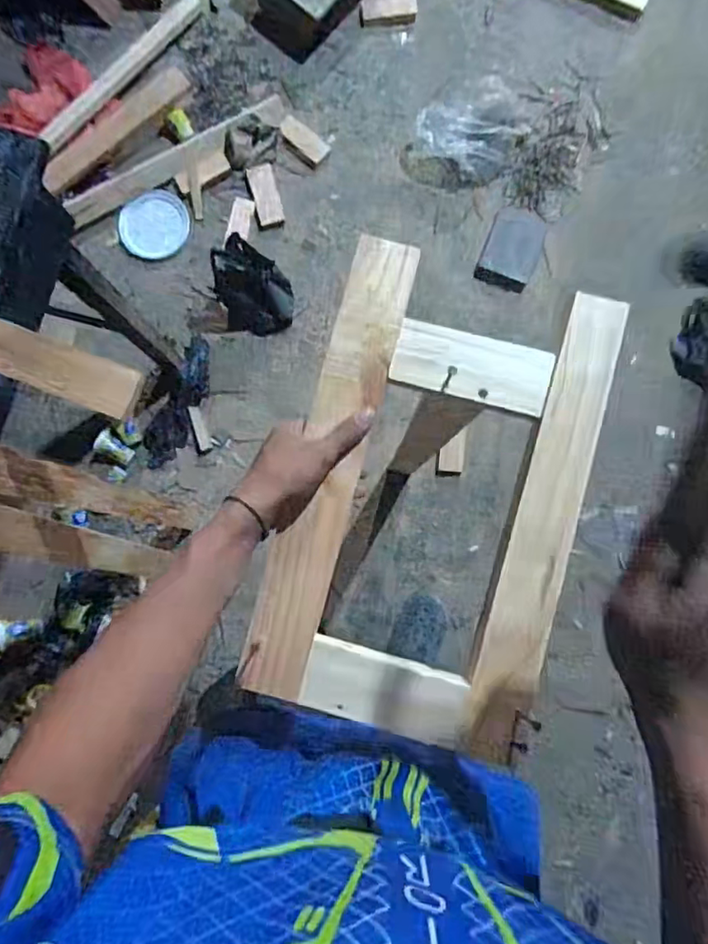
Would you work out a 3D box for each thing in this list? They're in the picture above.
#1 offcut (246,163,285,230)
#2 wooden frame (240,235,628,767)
[{"bbox_3d":[-0.230,-0.716,1.457,0.072,0.015,0.150,-13,98,-1],"label":"offcut"},{"bbox_3d":[0.072,0.023,0.518,0.255,0.058,0.416,15,83,3],"label":"wooden frame"}]

